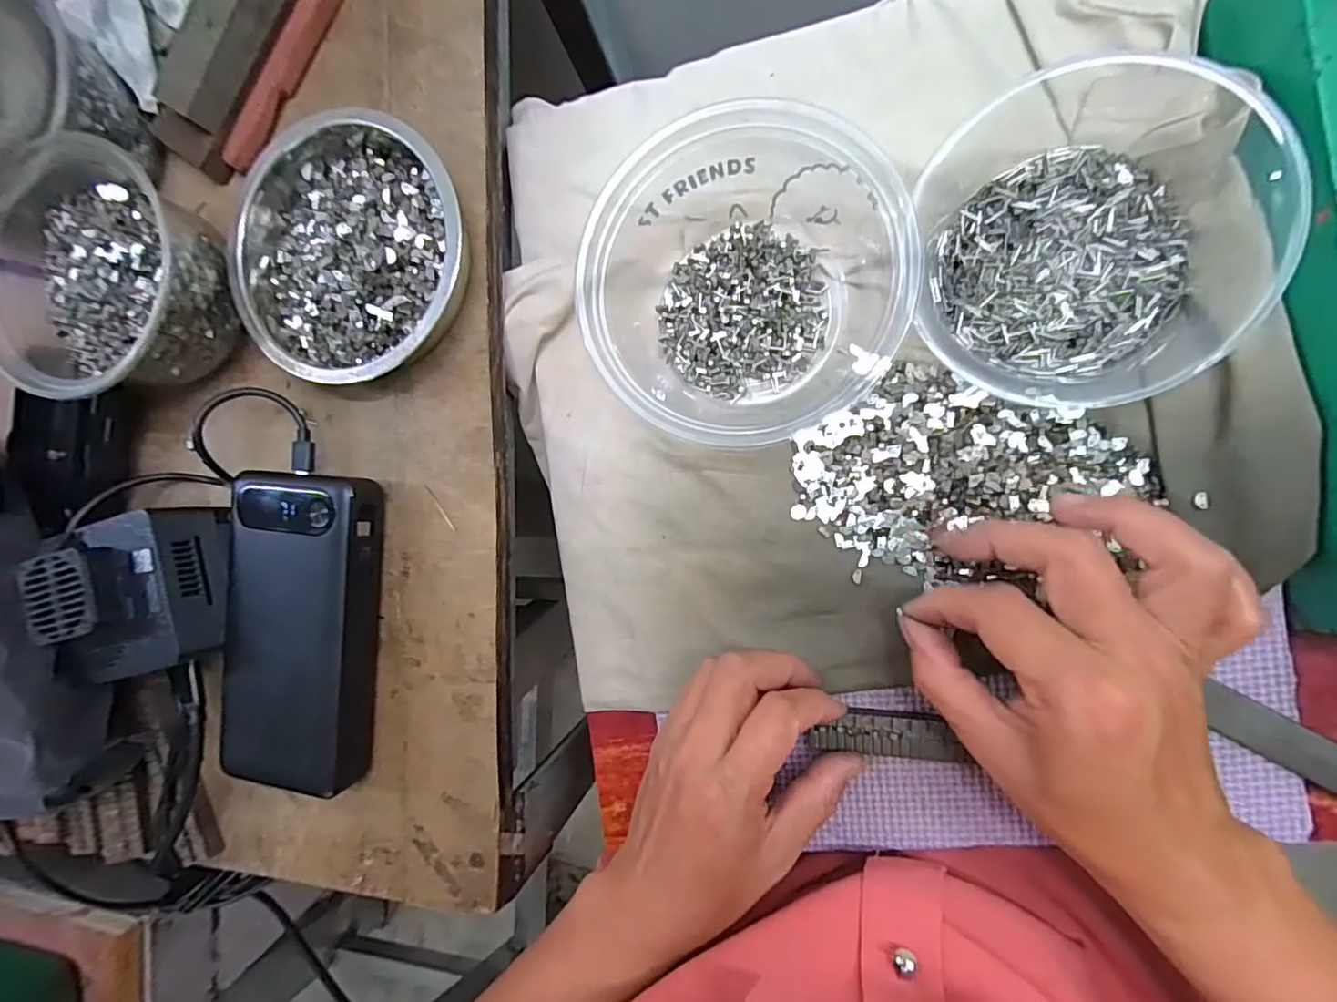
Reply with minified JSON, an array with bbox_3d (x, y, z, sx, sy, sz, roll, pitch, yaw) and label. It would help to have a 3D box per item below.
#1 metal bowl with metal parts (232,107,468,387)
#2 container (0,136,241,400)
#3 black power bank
[{"bbox_3d":[-0.154,-0.120,0.276,0.123,0.034,0.119,0,91,12],"label":"metal bowl with metal parts"},{"bbox_3d":[-0.269,-0.106,0.281,0.110,0.055,0.107,0,91,12],"label":"container"},{"bbox_3d":[-0.189,0.066,0.293,0.075,0.026,0.155,5,92,12],"label":"black power bank"}]

